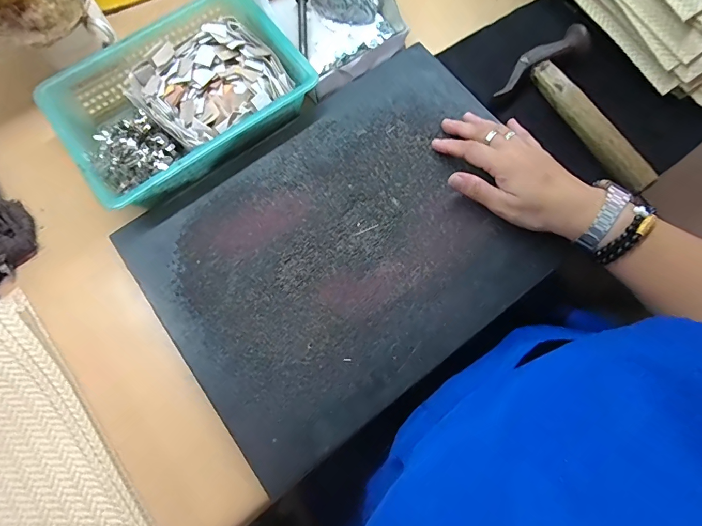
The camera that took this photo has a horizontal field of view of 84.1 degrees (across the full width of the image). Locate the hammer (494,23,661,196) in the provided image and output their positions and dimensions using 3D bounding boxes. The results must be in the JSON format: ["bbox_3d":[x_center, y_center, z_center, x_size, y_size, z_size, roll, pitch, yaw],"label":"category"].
[{"bbox_3d":[0.267,-0.170,0.423,0.105,0.024,0.193,-37,76,-10],"label":"hammer"}]

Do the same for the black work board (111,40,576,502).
[{"bbox_3d":[-0.002,-0.032,0.396,0.386,0.018,0.302,-37,76,-10],"label":"black work board"}]

